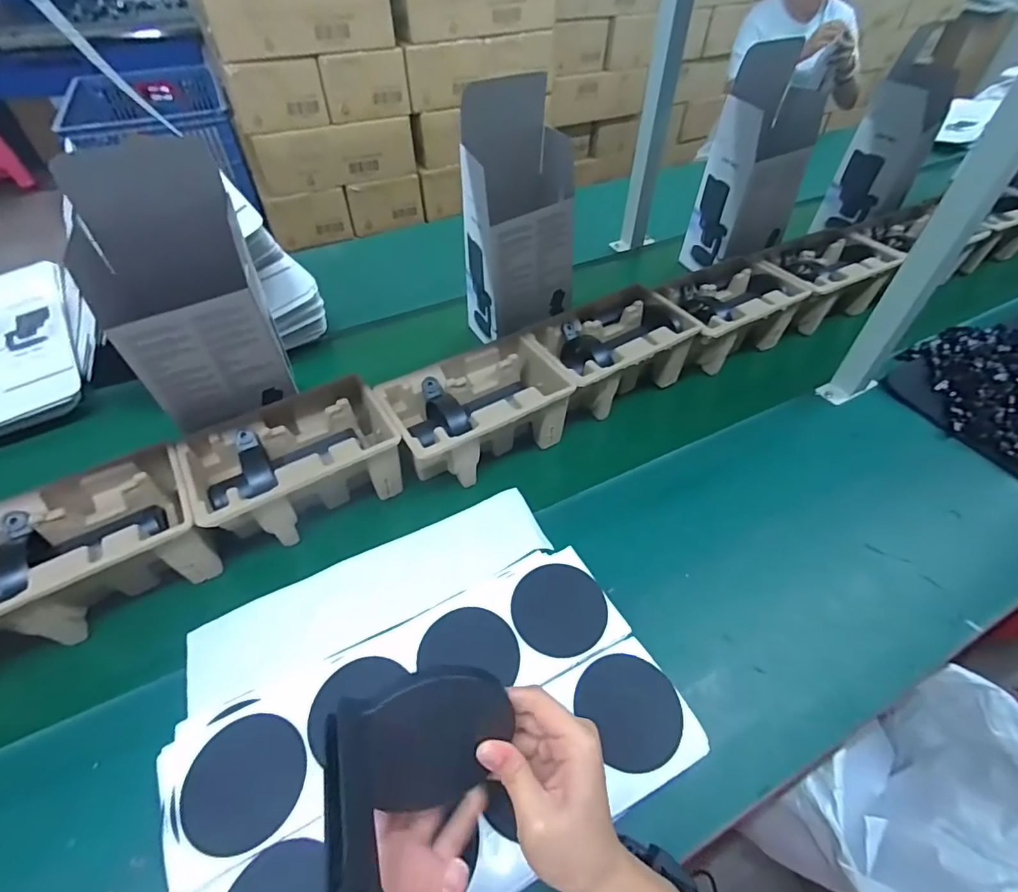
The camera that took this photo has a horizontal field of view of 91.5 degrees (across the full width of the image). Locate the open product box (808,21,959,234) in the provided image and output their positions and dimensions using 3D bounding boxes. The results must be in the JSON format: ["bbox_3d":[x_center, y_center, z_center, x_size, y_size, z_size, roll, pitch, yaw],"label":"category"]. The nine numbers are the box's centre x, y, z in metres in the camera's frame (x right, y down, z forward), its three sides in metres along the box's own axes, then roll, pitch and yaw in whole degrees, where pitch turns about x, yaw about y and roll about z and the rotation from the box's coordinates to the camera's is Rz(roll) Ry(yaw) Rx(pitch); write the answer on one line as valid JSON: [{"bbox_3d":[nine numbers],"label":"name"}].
[{"bbox_3d":[0.789,-0.623,1.028,0.140,0.315,0.174,29,53,24],"label":"open product box"}]

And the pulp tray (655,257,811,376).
[{"bbox_3d":[0.347,-0.209,0.811,0.227,0.101,0.144,-21,51,-19],"label":"pulp tray"}]

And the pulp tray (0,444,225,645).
[{"bbox_3d":[-0.448,0.120,0.538,0.224,0.112,0.141,-26,52,-23],"label":"pulp tray"}]

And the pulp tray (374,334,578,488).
[{"bbox_3d":[-0.044,-0.042,0.672,0.231,0.100,0.148,-26,52,-23],"label":"pulp tray"}]

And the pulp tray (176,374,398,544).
[{"bbox_3d":[-0.259,0.029,0.618,0.228,0.112,0.154,-24,51,-21],"label":"pulp tray"}]

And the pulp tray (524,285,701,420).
[{"bbox_3d":[0.148,-0.137,0.748,0.231,0.099,0.147,-22,51,-20],"label":"pulp tray"}]

